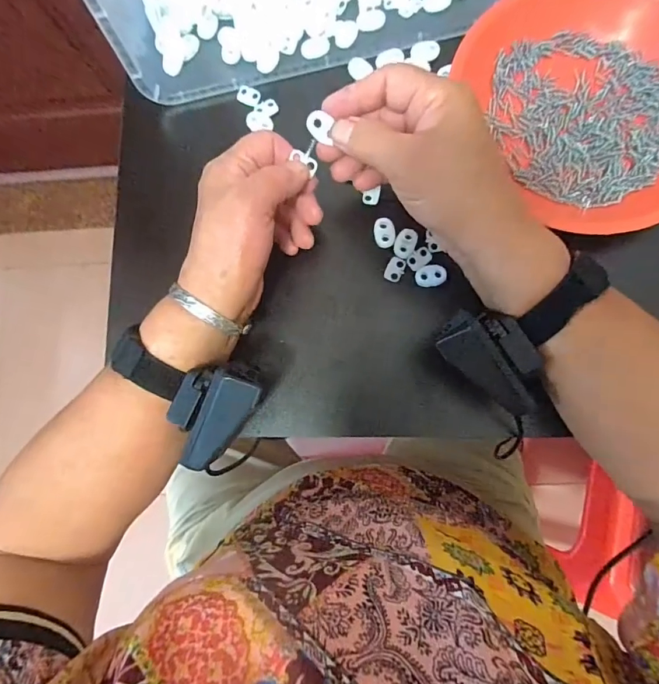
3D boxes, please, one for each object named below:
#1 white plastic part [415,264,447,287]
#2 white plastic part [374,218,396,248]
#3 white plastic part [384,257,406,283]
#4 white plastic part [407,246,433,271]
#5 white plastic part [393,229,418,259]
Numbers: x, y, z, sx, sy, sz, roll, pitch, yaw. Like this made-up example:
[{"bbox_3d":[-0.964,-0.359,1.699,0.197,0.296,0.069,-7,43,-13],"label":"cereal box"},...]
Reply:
[{"bbox_3d":[0.075,-0.049,0.310,0.022,0.004,0.016,-11,83,2],"label":"white plastic part"},{"bbox_3d":[0.042,-0.082,0.316,0.015,0.004,0.022,-8,83,2],"label":"white plastic part"},{"bbox_3d":[0.049,-0.054,0.314,0.013,0.004,0.019,24,85,6],"label":"white plastic part"},{"bbox_3d":[0.067,-0.062,0.313,0.019,0.004,0.012,-39,83,-2],"label":"white plastic part"},{"bbox_3d":[0.057,-0.074,0.315,0.014,0.004,0.022,22,85,6],"label":"white plastic part"}]

